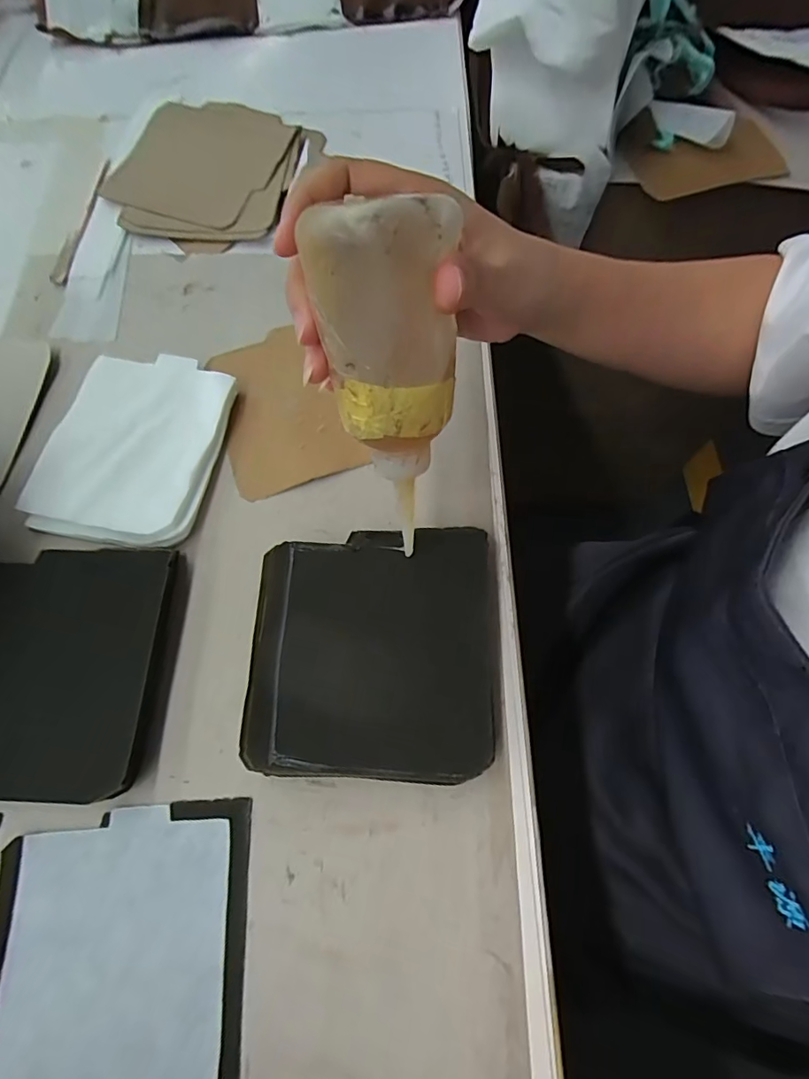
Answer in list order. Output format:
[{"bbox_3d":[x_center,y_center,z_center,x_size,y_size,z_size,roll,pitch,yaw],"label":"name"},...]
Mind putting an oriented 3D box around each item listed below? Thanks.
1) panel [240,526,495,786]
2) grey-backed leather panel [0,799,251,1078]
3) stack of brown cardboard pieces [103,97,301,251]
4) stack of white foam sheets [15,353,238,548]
[{"bbox_3d":[-0.018,0.061,0.292,0.133,0.015,0.135,1,70,3],"label":"panel"},{"bbox_3d":[-0.144,0.207,0.248,0.127,0.007,0.132,-4,67,-1],"label":"grey-backed leather panel"},{"bbox_3d":[-0.173,-0.320,0.435,0.146,0.017,0.162,10,69,4],"label":"stack of brown cardboard pieces"},{"bbox_3d":[-0.183,-0.064,0.345,0.112,0.012,0.135,9,69,4],"label":"stack of white foam sheets"}]

